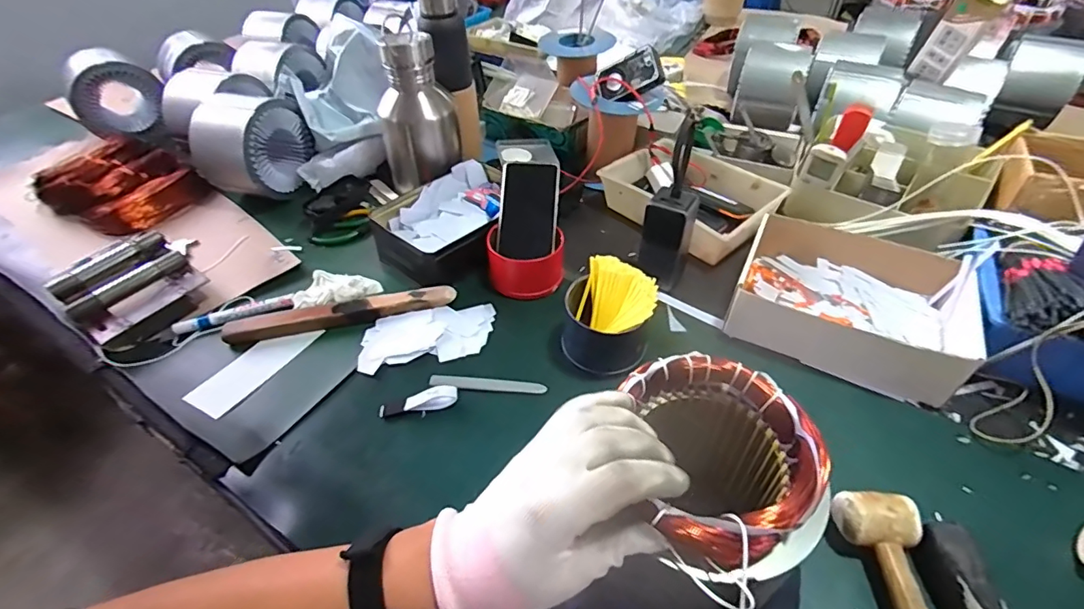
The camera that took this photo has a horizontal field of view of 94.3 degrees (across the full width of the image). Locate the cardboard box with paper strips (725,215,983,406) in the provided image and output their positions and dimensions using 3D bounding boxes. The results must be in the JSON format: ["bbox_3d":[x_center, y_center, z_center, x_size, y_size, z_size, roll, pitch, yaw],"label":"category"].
[{"bbox_3d":[0.375,-0.005,0.608,0.251,0.069,0.192,20,50,22],"label":"cardboard box with paper strips"}]

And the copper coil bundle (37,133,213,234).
[{"bbox_3d":[-0.710,-0.201,0.855,0.211,0.074,0.179,21,50,24],"label":"copper coil bundle"}]

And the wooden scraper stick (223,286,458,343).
[{"bbox_3d":[-0.254,0.011,0.636,0.279,0.018,0.040,-10,45,-5],"label":"wooden scraper stick"}]

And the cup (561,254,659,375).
[{"bbox_3d":[0.076,0.012,0.579,0.099,0.079,0.104,-2,45,2],"label":"cup"}]

